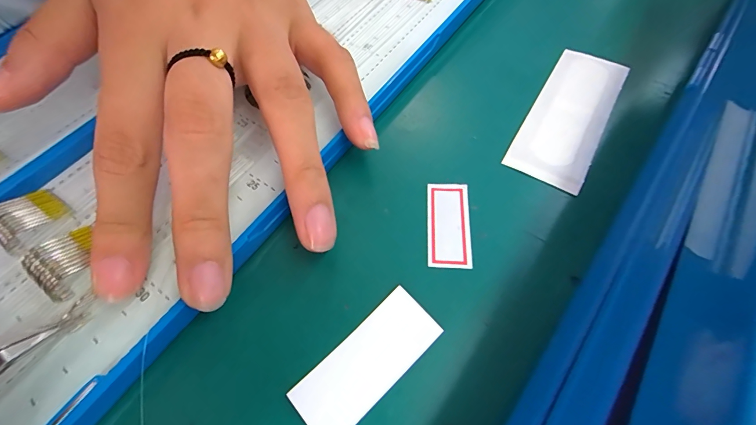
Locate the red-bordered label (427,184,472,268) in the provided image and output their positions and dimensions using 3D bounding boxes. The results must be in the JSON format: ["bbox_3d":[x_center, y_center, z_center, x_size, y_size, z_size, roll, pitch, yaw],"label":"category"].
[{"bbox_3d":[0.025,0.004,0.131,0.015,0.004,0.033,3,62,1],"label":"red-bordered label"}]

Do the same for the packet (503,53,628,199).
[{"bbox_3d":[0.083,-0.044,0.156,0.030,0.004,0.081,27,65,16],"label":"packet"}]

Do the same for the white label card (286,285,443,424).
[{"bbox_3d":[-0.003,0.044,0.108,0.045,0.004,0.019,-41,75,-17],"label":"white label card"}]

